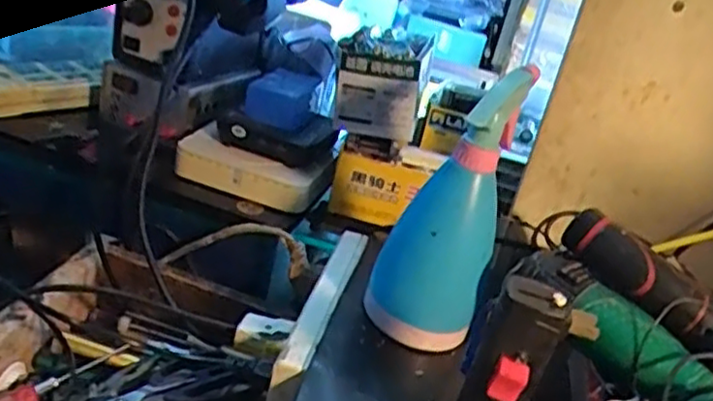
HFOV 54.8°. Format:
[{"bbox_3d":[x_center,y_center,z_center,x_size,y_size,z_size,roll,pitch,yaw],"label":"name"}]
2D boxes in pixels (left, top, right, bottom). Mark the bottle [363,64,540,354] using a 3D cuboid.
[{"bbox_3d":[0.062,0.004,0.492,0.080,0.177,0.088,23,26,19],"label":"bottle"}]

